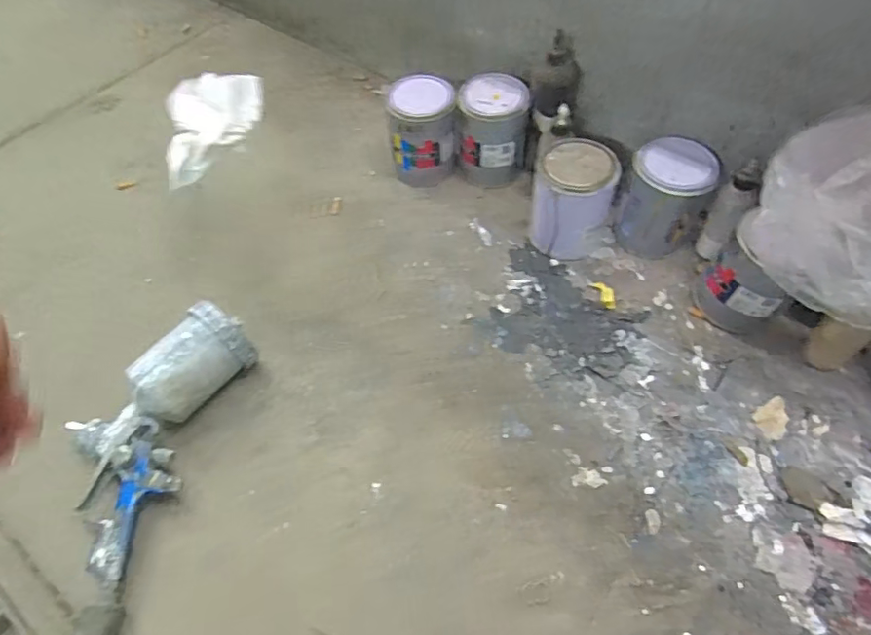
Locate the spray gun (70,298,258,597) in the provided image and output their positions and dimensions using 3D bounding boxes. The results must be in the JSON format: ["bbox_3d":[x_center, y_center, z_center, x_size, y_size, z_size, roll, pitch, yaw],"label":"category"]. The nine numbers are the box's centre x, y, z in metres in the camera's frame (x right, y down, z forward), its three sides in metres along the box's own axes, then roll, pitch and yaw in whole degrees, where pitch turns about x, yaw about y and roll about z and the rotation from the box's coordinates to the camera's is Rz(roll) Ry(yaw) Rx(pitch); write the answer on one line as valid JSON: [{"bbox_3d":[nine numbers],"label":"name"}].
[{"bbox_3d":[-0.330,0.125,0.622,0.137,0.097,0.308,19,58,13],"label":"spray gun"}]

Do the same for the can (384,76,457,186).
[{"bbox_3d":[-0.021,-0.289,0.865,0.100,0.140,0.103,0,56,0],"label":"can"}]

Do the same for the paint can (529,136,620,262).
[{"bbox_3d":[0.194,-0.163,0.773,0.109,0.140,0.102,0,56,0],"label":"paint can"}]

